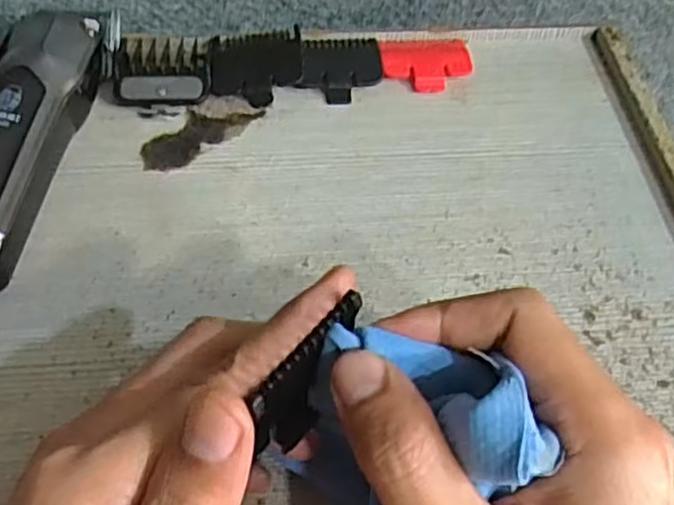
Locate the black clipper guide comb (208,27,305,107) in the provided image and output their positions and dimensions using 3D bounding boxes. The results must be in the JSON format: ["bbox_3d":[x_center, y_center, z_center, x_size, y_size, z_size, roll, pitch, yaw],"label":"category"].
[{"bbox_3d":[-0.042,-0.097,0.376,0.047,0.022,0.037,-4,52,-5],"label":"black clipper guide comb"}]

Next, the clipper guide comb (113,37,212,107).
[{"bbox_3d":[-0.092,-0.096,0.381,0.048,0.012,0.045,-8,52,-8],"label":"clipper guide comb"}]

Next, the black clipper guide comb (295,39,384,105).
[{"bbox_3d":[0.003,-0.098,0.386,0.042,0.015,0.039,5,52,3],"label":"black clipper guide comb"}]

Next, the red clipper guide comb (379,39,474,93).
[{"bbox_3d":[0.049,-0.101,0.392,0.049,0.012,0.030,-2,52,-3],"label":"red clipper guide comb"}]

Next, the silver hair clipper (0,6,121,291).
[{"bbox_3d":[-0.139,-0.055,0.330,0.034,0.047,0.165,6,52,4],"label":"silver hair clipper"}]

